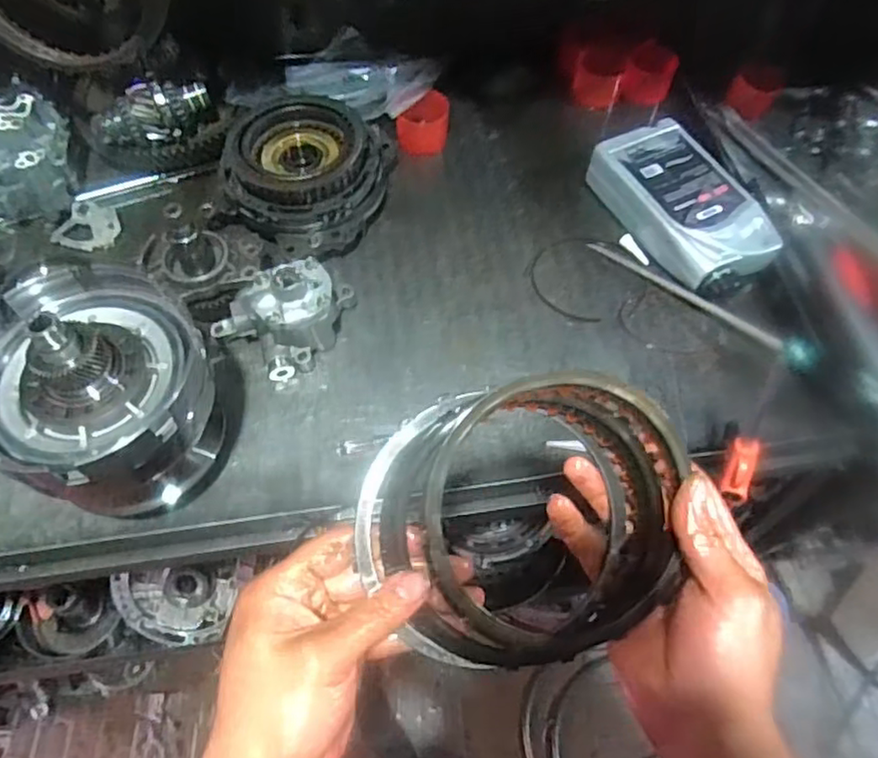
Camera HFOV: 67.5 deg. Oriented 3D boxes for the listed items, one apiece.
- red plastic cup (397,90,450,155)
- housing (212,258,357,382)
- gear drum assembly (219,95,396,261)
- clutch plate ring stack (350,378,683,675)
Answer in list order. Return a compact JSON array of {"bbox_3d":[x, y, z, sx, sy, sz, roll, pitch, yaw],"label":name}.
[{"bbox_3d":[-0.019,-0.310,0.799,0.065,0.044,0.060,1,61,-1],"label":"red plastic cup"},{"bbox_3d":[-0.148,-0.075,0.644,0.104,0.080,0.125,38,67,17],"label":"housing"},{"bbox_3d":[-0.147,-0.223,0.718,0.172,0.070,0.194,7,62,3],"label":"gear drum assembly"},{"bbox_3d":[0.047,0.074,0.349,0.170,0.028,0.144,-14,94,-9],"label":"clutch plate ring stack"}]

